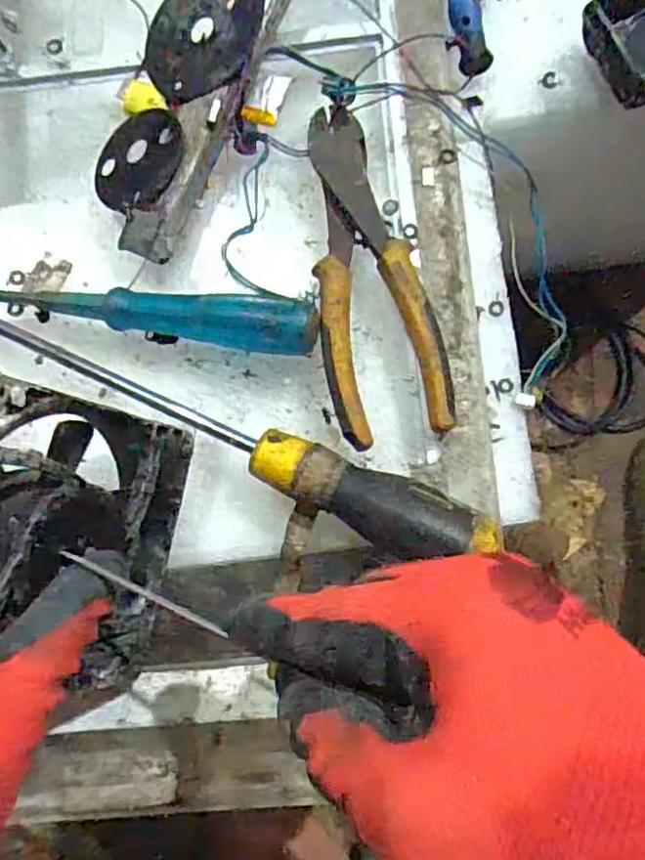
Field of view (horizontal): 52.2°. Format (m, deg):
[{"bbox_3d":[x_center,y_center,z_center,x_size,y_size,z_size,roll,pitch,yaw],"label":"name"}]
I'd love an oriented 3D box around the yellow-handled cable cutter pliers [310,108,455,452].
[{"bbox_3d":[0.022,-0.079,0.330,0.057,0.020,0.170,-12,83,3],"label":"yellow-handled cable cutter pliers"}]

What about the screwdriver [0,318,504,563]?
[{"bbox_3d":[-0.061,0.001,0.315,0.294,0.039,0.033,22,86,6],"label":"screwdriver"}]

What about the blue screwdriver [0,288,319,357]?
[{"bbox_3d":[-0.123,-0.062,0.335,0.243,0.024,0.023,7,85,5],"label":"blue screwdriver"}]

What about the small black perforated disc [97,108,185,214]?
[{"bbox_3d":[-0.095,-0.138,0.340,0.053,0.004,0.058,-7,72,23],"label":"small black perforated disc"}]

